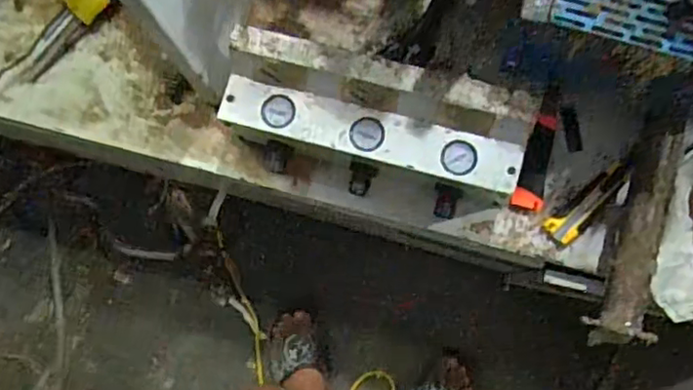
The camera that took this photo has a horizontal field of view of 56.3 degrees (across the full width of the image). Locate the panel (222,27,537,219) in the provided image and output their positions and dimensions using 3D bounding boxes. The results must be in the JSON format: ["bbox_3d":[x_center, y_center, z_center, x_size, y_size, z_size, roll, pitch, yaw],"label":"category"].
[{"bbox_3d":[0.029,-0.077,0.767,0.352,0.123,0.149,13,84,7],"label":"panel"}]

